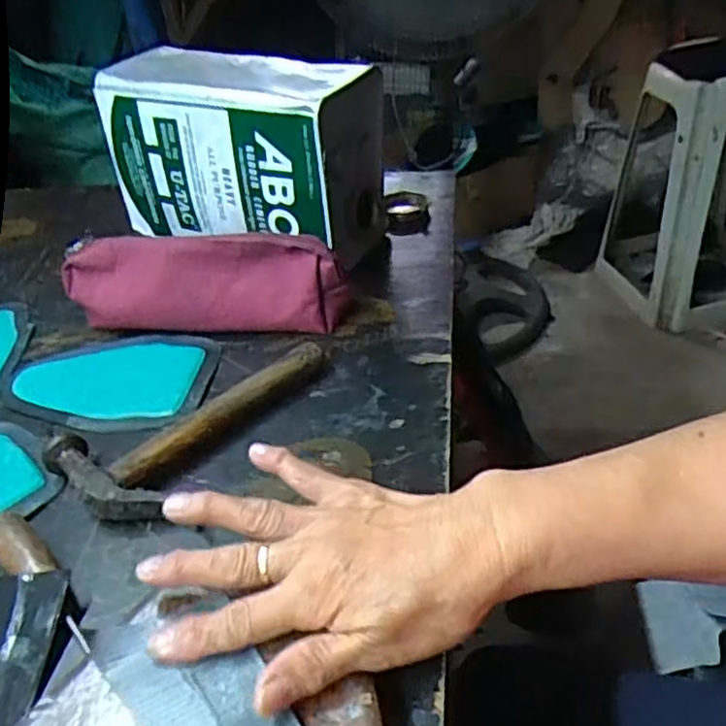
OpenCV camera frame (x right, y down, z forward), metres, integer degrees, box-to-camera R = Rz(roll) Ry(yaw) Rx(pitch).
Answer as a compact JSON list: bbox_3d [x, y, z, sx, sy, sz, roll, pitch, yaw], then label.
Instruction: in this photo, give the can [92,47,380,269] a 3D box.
[{"bbox_3d":[-0.108,-0.184,0.660,0.235,0.158,0.103,14,43,25],"label":"can"}]

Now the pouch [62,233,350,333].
[{"bbox_3d":[-0.128,-0.062,0.575,0.224,0.073,0.043,1,39,10],"label":"pouch"}]

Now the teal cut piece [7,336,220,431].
[{"bbox_3d":[-0.196,0.013,0.553,0.159,0.006,0.104,1,39,11],"label":"teal cut piece"}]

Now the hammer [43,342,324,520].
[{"bbox_3d":[-0.116,0.032,0.492,0.093,0.022,0.180,20,46,30],"label":"hammer"}]

